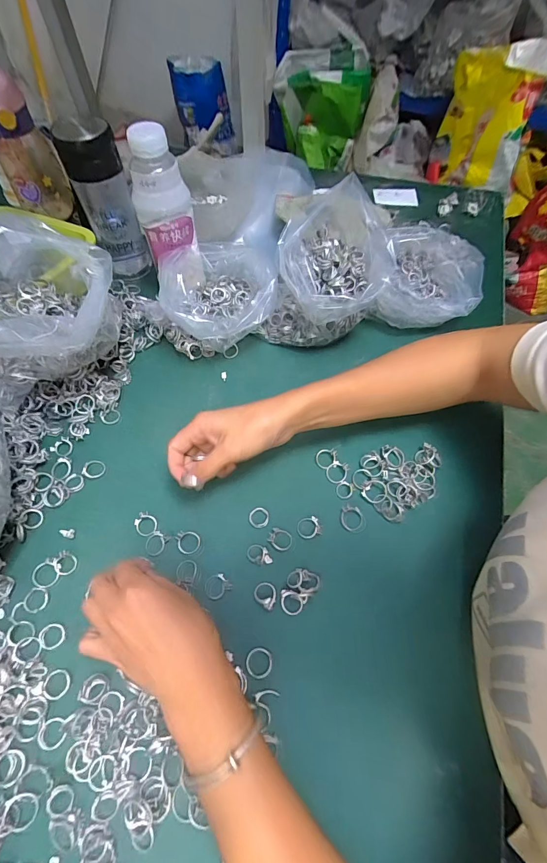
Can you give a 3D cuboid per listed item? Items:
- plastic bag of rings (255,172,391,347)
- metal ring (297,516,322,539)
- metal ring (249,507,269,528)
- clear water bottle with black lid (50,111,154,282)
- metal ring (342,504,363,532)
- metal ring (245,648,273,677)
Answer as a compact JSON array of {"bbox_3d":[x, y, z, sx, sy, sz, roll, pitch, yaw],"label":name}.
[{"bbox_3d":[0.074,-0.191,0.475,0.121,0.129,0.156,24,61,13],"label":"plastic bag of rings"},{"bbox_3d":[0.036,0.095,0.371,0.024,0.004,0.021,-11,59,-8],"label":"metal ring"},{"bbox_3d":[-0.015,0.086,0.377,0.020,0.004,0.021,1,58,-1],"label":"metal ring"},{"bbox_3d":[-0.222,-0.303,0.501,0.069,0.190,0.060,-16,60,-11],"label":"clear water bottle with black lid"},{"bbox_3d":[0.079,0.086,0.375,0.022,0.004,0.025,18,60,9],"label":"metal ring"},{"bbox_3d":[-0.012,0.193,0.313,0.022,0.004,0.022,1,58,-1],"label":"metal ring"}]

